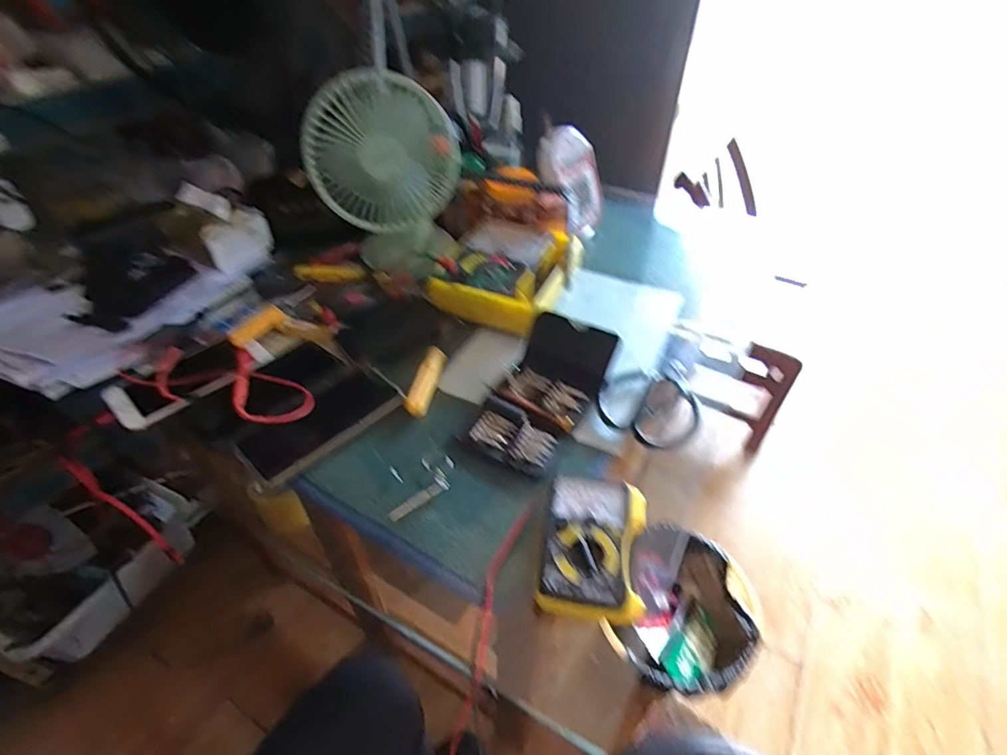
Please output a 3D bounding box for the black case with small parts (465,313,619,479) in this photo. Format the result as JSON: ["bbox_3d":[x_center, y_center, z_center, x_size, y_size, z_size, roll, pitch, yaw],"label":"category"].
[{"bbox_3d":[0.040,0.011,0.537,0.109,0.046,0.183,19,47,18],"label":"black case with small parts"}]

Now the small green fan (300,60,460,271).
[{"bbox_3d":[-0.138,-0.232,0.633,0.161,0.230,0.090,4,44,3],"label":"small green fan"}]

